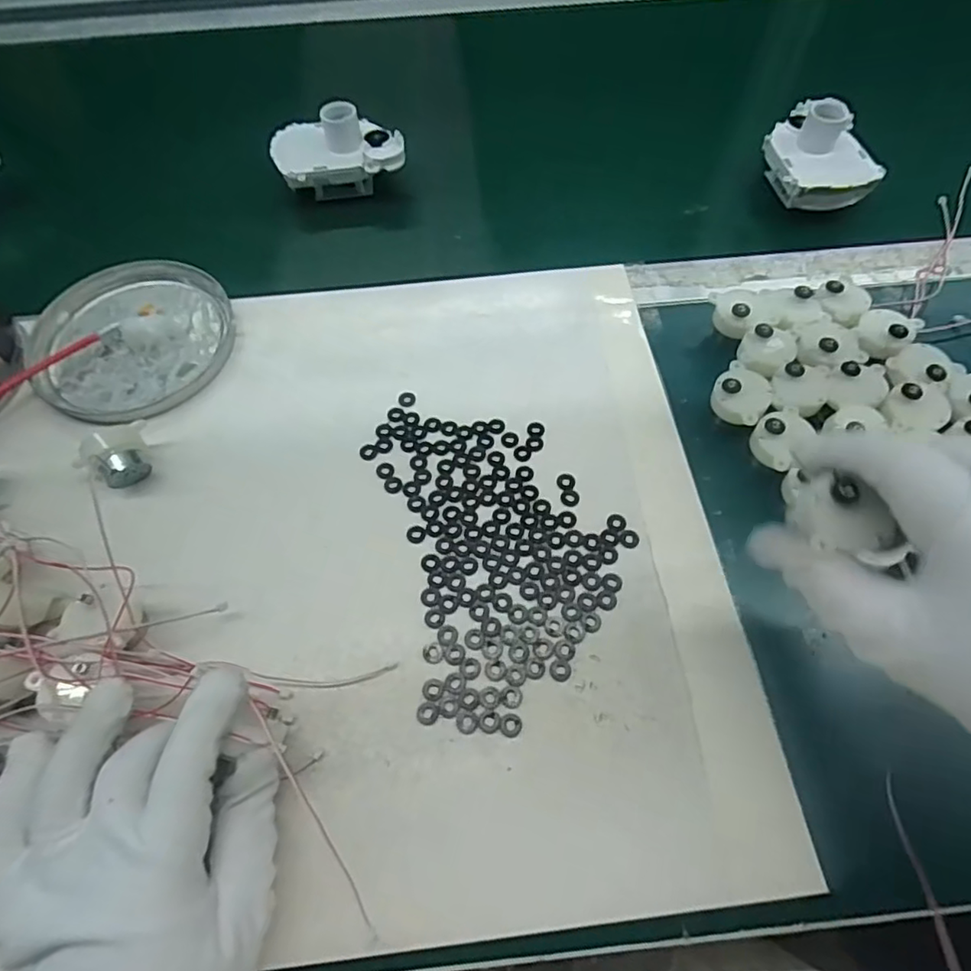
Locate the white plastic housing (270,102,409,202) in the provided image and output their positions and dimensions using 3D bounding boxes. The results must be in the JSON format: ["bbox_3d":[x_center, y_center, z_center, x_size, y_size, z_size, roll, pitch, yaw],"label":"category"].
[{"bbox_3d":[-0.116,-0.265,0.465,0.100,0.057,0.066,-6,61,-1],"label":"white plastic housing"}]

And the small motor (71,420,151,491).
[{"bbox_3d":[-0.210,-0.018,0.335,0.029,0.035,0.039,38,69,20],"label":"small motor"}]

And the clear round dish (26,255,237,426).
[{"bbox_3d":[-0.236,-0.100,0.394,0.126,0.020,0.127,-1,61,1],"label":"clear round dish"}]

